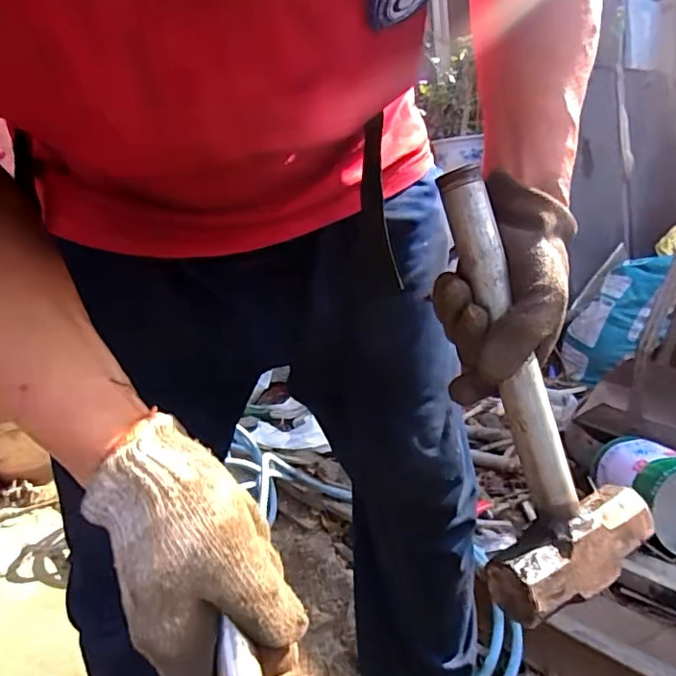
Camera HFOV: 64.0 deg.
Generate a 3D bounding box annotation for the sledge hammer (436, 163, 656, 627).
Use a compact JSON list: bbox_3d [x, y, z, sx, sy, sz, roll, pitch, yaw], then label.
[{"bbox_3d":[0.142,0.030,0.404,0.132,0.312,0.036,-16,1,-30],"label":"sledge hammer"}]

